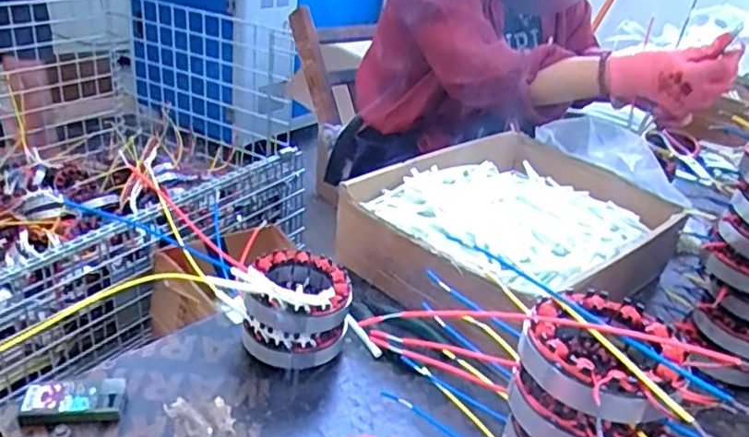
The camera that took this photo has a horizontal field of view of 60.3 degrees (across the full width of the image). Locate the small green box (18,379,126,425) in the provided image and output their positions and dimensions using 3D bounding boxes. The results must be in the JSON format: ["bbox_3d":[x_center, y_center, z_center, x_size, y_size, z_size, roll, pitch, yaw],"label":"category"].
[{"bbox_3d":[-0.220,0.135,0.473,0.068,0.017,0.032,1,28,-13],"label":"small green box"}]

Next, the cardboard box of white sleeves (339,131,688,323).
[{"bbox_3d":[0.146,0.008,0.688,0.356,0.083,0.248,-18,36,-37],"label":"cardboard box of white sleeves"}]

